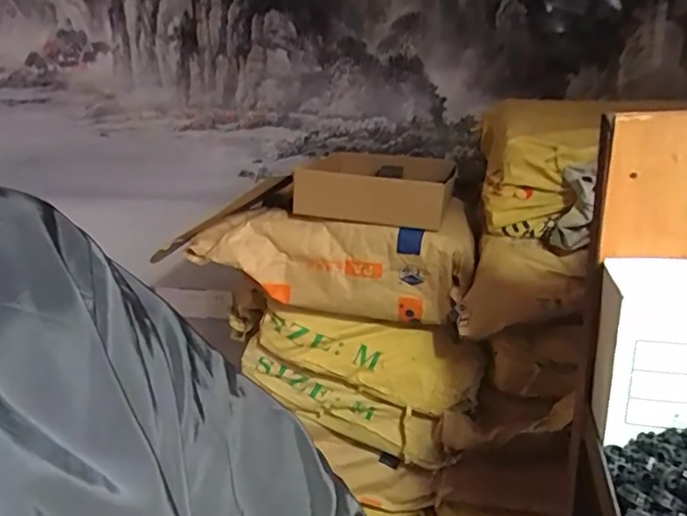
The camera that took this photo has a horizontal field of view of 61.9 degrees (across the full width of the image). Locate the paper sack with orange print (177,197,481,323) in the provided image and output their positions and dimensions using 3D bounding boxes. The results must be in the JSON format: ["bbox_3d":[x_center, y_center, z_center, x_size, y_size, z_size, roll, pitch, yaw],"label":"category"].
[{"bbox_3d":[-0.031,0.018,1.048,0.508,0.174,0.109,5,18,23],"label":"paper sack with orange print"}]

